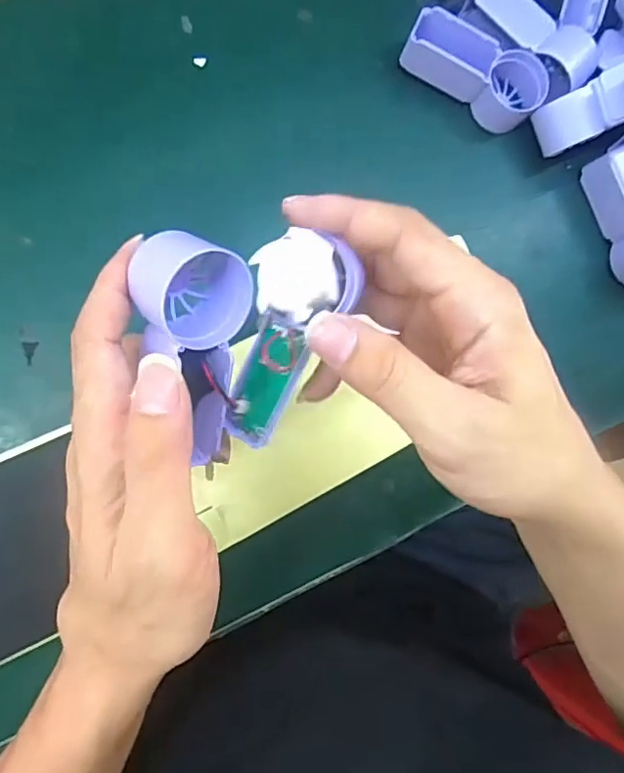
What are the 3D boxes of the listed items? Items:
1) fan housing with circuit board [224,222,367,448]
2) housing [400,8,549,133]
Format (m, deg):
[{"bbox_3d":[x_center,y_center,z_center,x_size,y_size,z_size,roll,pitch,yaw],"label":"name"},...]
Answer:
[{"bbox_3d":[-0.010,-0.016,0.229,0.039,0.023,0.086,15,124,-8],"label":"fan housing with circuit board"},{"bbox_3d":[0.105,-0.204,0.370,0.090,0.032,0.039,32,84,-7],"label":"housing"}]

